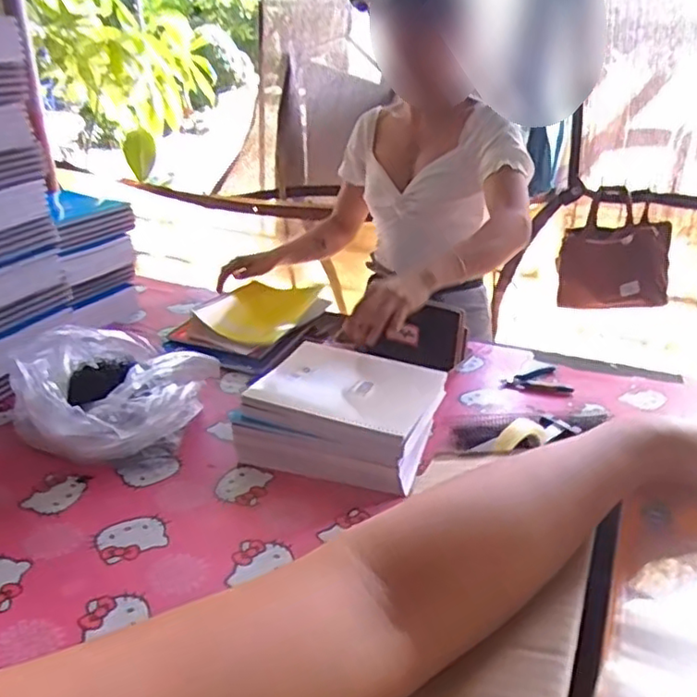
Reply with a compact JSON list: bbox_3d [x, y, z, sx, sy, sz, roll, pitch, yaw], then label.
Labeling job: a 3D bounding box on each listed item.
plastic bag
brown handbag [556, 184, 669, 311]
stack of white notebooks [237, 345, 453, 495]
[{"bbox_3d":[-0.334,0.064,0.960,0.239,0.132,0.274,26,37,38],"label":"plastic bag"},{"bbox_3d":[0.688,-0.240,1.628,0.267,0.267,0.133,16,32,26],"label":"brown handbag"},{"bbox_3d":[-0.008,0.093,0.965,0.269,0.072,0.232,9,30,15],"label":"stack of white notebooks"}]

